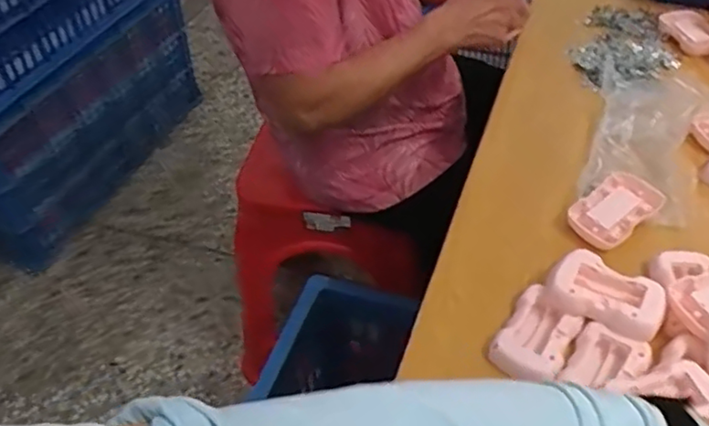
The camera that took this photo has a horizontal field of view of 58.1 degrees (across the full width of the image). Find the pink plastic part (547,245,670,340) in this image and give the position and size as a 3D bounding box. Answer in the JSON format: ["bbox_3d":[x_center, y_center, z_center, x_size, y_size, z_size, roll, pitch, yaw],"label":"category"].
[{"bbox_3d":[0.203,0.066,0.514,0.085,0.022,0.060,28,53,28],"label":"pink plastic part"}]

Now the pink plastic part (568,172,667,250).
[{"bbox_3d":[0.249,-0.004,0.602,0.095,0.021,0.053,-31,51,-25],"label":"pink plastic part"}]

